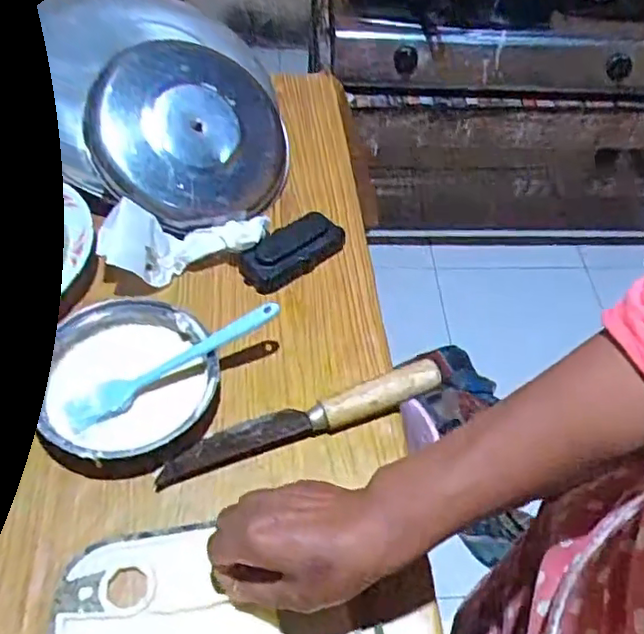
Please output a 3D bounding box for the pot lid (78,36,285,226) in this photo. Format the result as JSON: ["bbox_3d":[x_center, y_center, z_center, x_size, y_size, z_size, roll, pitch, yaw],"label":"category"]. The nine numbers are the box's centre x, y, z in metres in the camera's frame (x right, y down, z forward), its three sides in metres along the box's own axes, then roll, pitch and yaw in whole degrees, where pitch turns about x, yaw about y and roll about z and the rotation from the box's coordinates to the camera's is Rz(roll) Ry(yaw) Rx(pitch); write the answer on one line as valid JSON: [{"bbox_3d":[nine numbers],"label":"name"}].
[{"bbox_3d":[-0.128,-0.187,0.643,0.190,0.024,0.200,5,78,-22],"label":"pot lid"}]

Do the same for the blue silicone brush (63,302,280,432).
[{"bbox_3d":[-0.121,0.037,0.520,0.188,0.012,0.030,-29,58,-6],"label":"blue silicone brush"}]

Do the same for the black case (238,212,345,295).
[{"bbox_3d":[-0.029,-0.064,0.622,0.104,0.030,0.048,-32,61,-25],"label":"black case"}]

